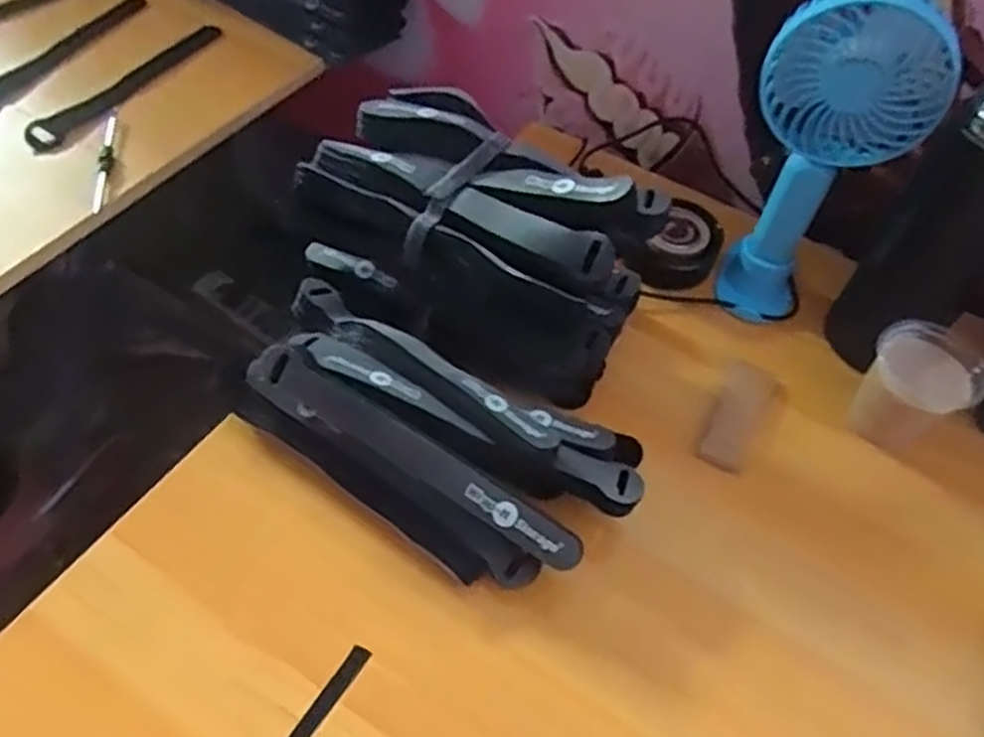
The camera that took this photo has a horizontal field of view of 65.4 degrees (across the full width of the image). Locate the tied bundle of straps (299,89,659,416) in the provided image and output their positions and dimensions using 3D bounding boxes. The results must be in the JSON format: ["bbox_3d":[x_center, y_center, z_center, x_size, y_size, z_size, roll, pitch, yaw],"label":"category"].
[{"bbox_3d":[-0.011,-0.082,0.494,0.212,0.122,0.118,29,56,16],"label":"tied bundle of straps"}]

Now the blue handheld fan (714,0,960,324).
[{"bbox_3d":[0.202,-0.125,0.491,0.103,0.203,0.071,28,56,15],"label":"blue handheld fan"}]

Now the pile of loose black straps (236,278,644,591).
[{"bbox_3d":[-0.038,0.037,0.447,0.239,0.062,0.107,28,56,15],"label":"pile of loose black straps"}]

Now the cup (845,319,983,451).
[{"bbox_3d":[0.280,0.012,0.505,0.074,0.062,0.063,-5,54,-9],"label":"cup"}]

